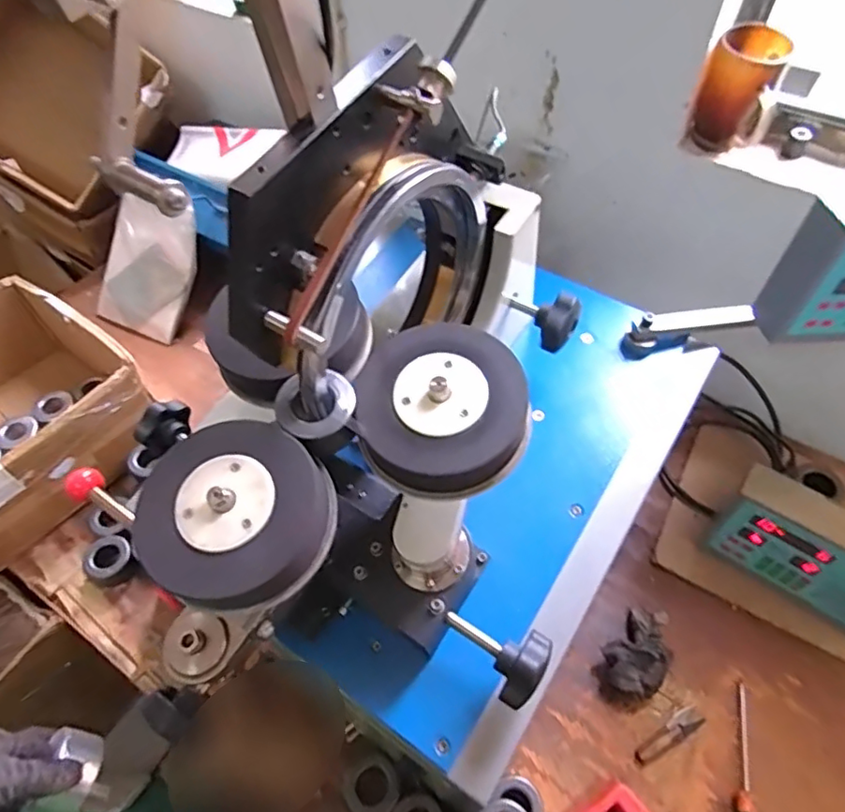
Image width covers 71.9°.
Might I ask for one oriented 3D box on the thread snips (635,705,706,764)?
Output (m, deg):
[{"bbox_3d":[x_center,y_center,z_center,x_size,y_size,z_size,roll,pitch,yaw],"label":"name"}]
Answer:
[{"bbox_3d":[0.294,0.391,0.692,0.097,0.004,0.025,-25,56,-16],"label":"thread snips"}]

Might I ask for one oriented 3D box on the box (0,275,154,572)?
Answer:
[{"bbox_3d":[-0.620,0.019,0.868,0.325,0.182,0.331,31,60,23],"label":"box"}]

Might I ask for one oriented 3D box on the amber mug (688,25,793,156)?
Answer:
[{"bbox_3d":[0.379,-0.375,0.703,0.087,0.120,0.073,19,56,16],"label":"amber mug"}]

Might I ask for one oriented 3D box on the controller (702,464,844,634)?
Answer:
[{"bbox_3d":[0.488,0.190,0.732,0.223,0.150,0.073,34,61,25],"label":"controller"}]

